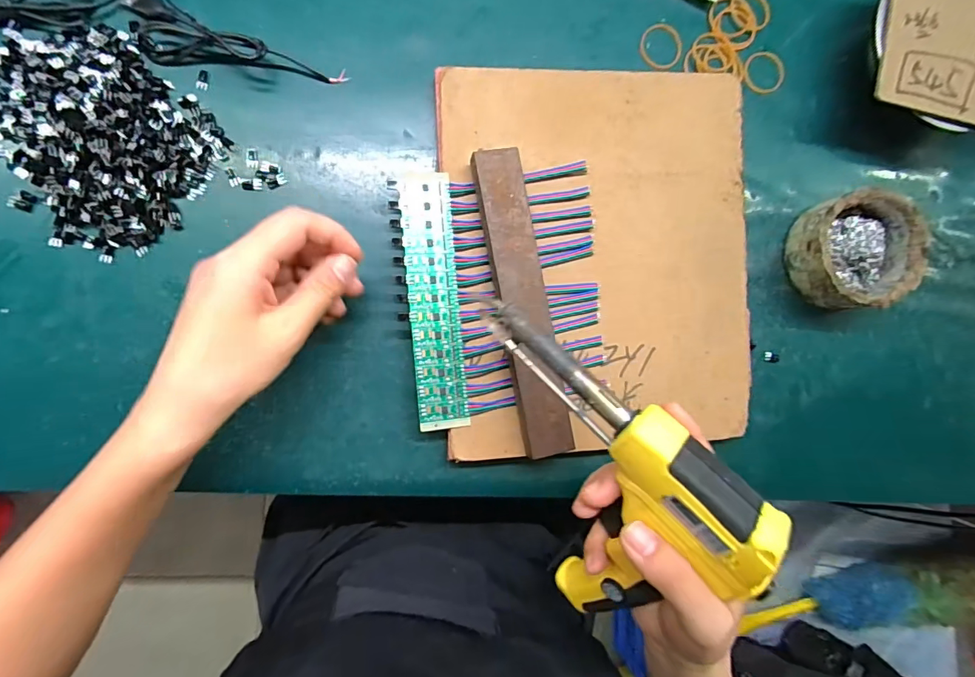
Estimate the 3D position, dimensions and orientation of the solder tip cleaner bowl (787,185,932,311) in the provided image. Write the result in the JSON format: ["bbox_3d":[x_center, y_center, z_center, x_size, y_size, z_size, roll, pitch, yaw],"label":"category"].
[{"bbox_3d":[0.269,-0.064,0.348,0.083,0.041,0.079,0,90,-8],"label":"solder tip cleaner bowl"}]

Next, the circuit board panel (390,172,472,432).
[{"bbox_3d":[-0.037,-0.024,0.305,0.039,0.004,0.163,-5,89,-17],"label":"circuit board panel"}]

